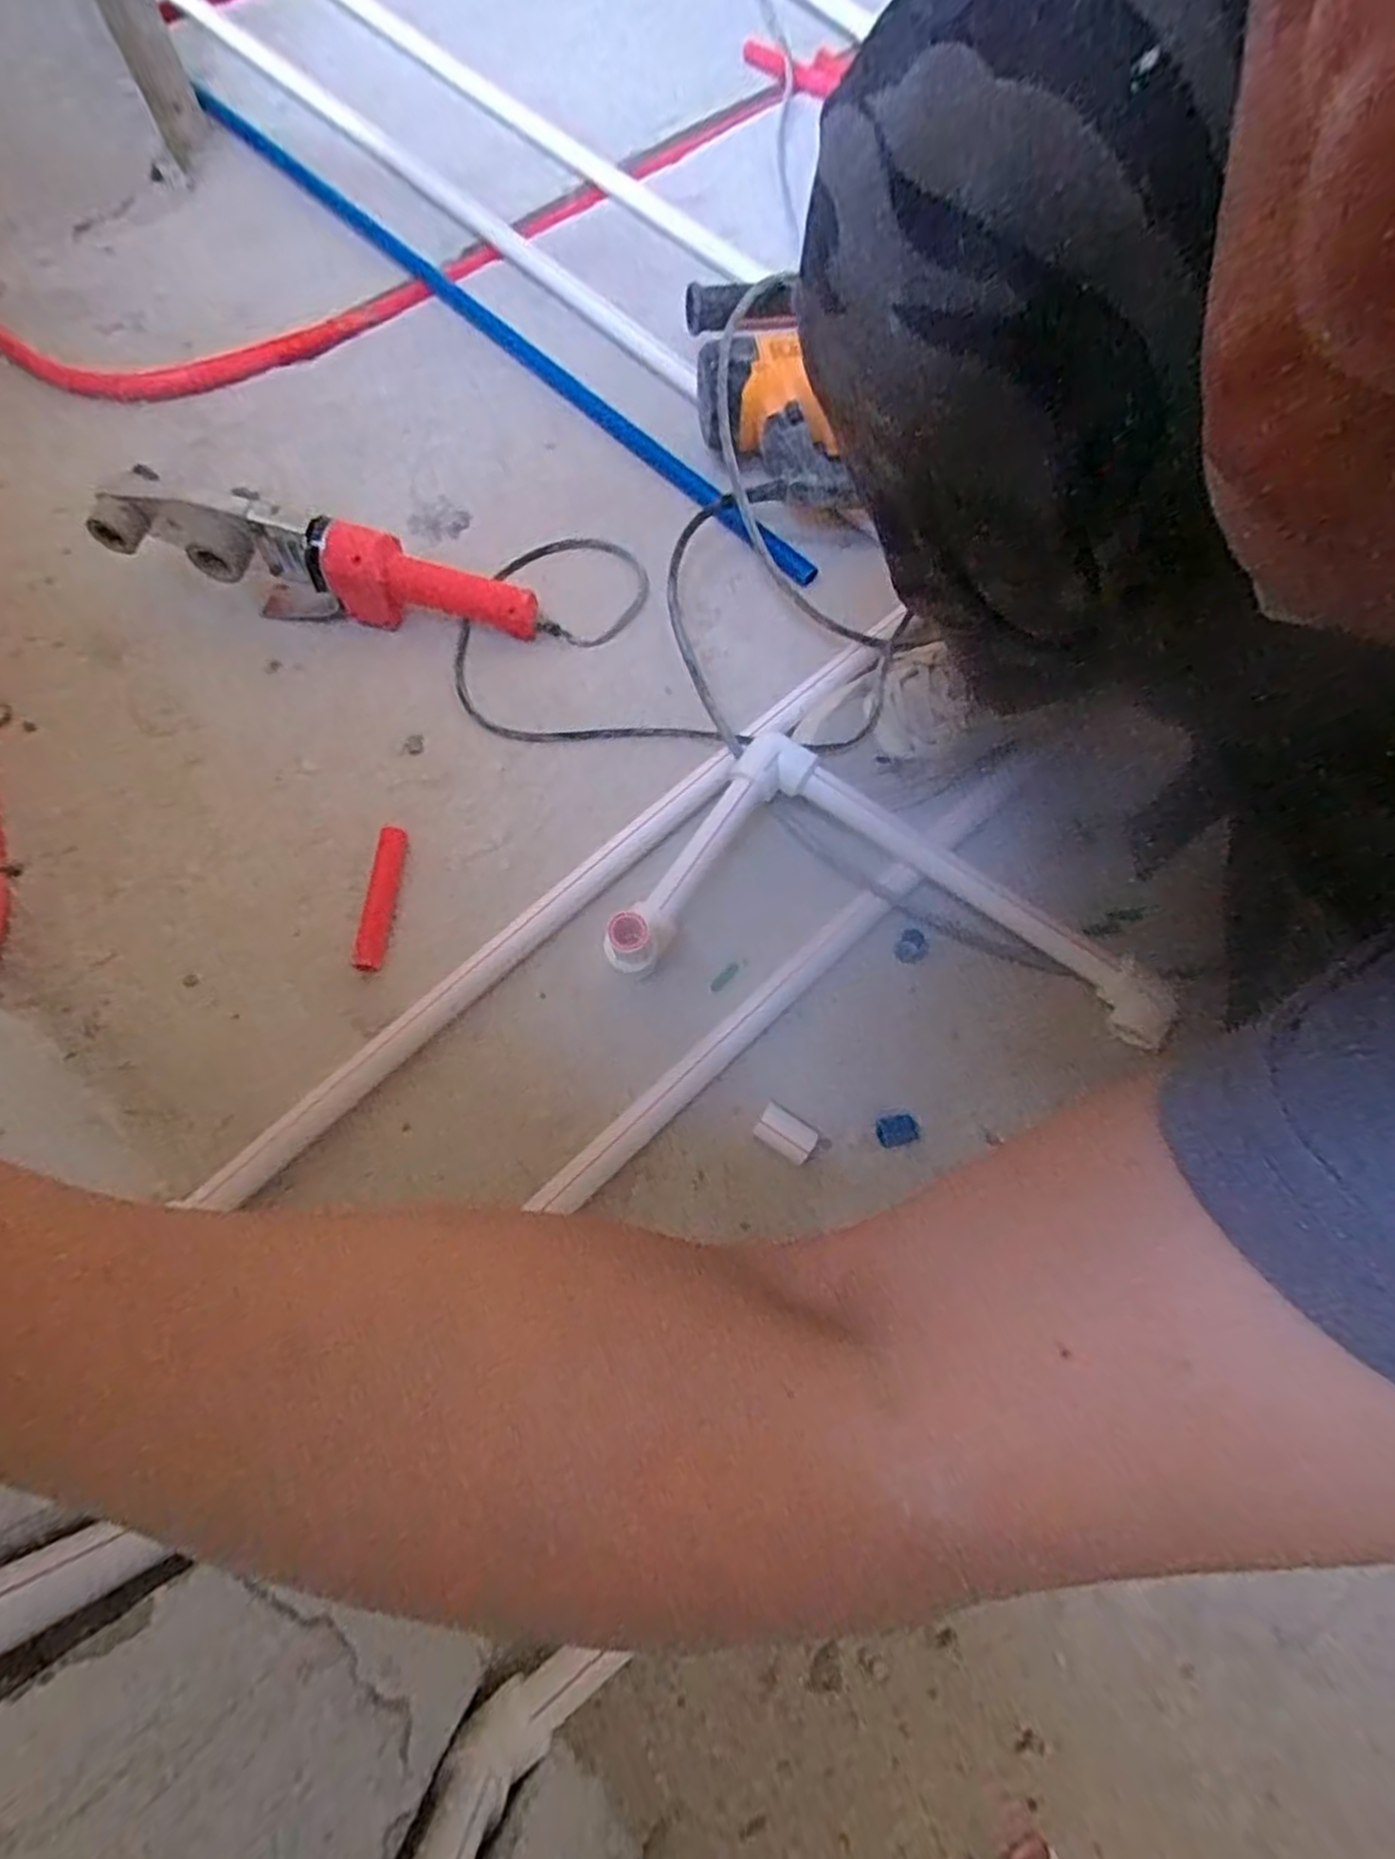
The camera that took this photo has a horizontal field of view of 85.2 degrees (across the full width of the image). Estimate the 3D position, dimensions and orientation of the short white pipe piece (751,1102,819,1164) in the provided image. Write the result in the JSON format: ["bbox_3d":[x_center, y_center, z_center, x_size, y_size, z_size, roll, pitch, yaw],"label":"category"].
[{"bbox_3d":[0.059,0.138,0.515,0.039,0.017,0.025,35,73,10],"label":"short white pipe piece"}]

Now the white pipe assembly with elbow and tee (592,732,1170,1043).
[{"bbox_3d":[0.149,-0.032,0.556,0.406,0.054,0.199,10,70,2],"label":"white pipe assembly with elbow and tee"}]

